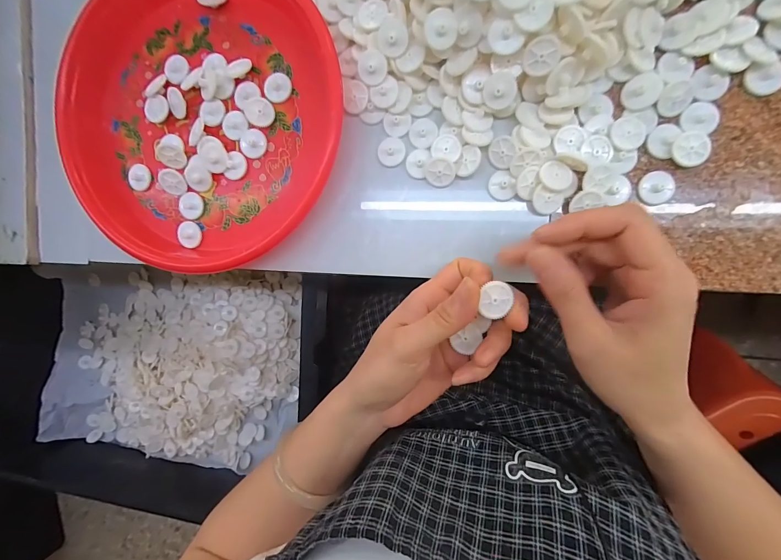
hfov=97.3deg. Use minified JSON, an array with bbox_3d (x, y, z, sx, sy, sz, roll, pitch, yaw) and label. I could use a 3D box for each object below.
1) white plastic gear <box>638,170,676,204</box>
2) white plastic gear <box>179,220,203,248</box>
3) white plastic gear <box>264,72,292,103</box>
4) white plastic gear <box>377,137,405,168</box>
[{"bbox_3d":[0.179,-0.062,0.229,0.020,0.004,0.022,1,94,9],"label":"white plastic gear"},{"bbox_3d":[-0.170,-0.038,0.291,0.020,0.005,0.022,11,95,8],"label":"white plastic gear"},{"bbox_3d":[-0.088,-0.150,0.267,0.022,0.004,0.022,1,94,9],"label":"white plastic gear"},{"bbox_3d":[0.001,-0.097,0.260,0.020,0.004,0.022,1,94,9],"label":"white plastic gear"}]

